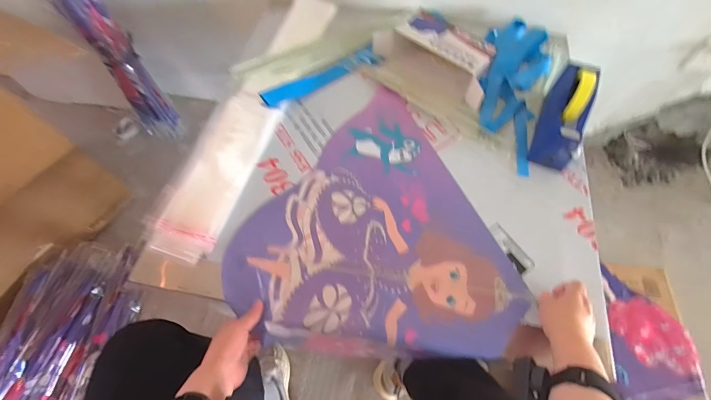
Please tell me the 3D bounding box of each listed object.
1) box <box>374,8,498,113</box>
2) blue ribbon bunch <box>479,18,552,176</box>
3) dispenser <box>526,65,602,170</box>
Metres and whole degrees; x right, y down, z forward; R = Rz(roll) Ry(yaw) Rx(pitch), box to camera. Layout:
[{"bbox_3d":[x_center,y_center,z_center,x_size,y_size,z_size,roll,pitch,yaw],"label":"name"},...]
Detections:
[{"bbox_3d":[0.184,-0.328,0.758,0.280,0.078,0.141,36,70,17],"label":"box"},{"bbox_3d":[0.356,-0.261,0.747,0.152,0.040,0.438,14,65,8],"label":"blue ribbon bunch"},{"bbox_3d":[0.412,-0.170,0.655,0.066,0.121,0.196,20,66,10],"label":"dispenser"}]

